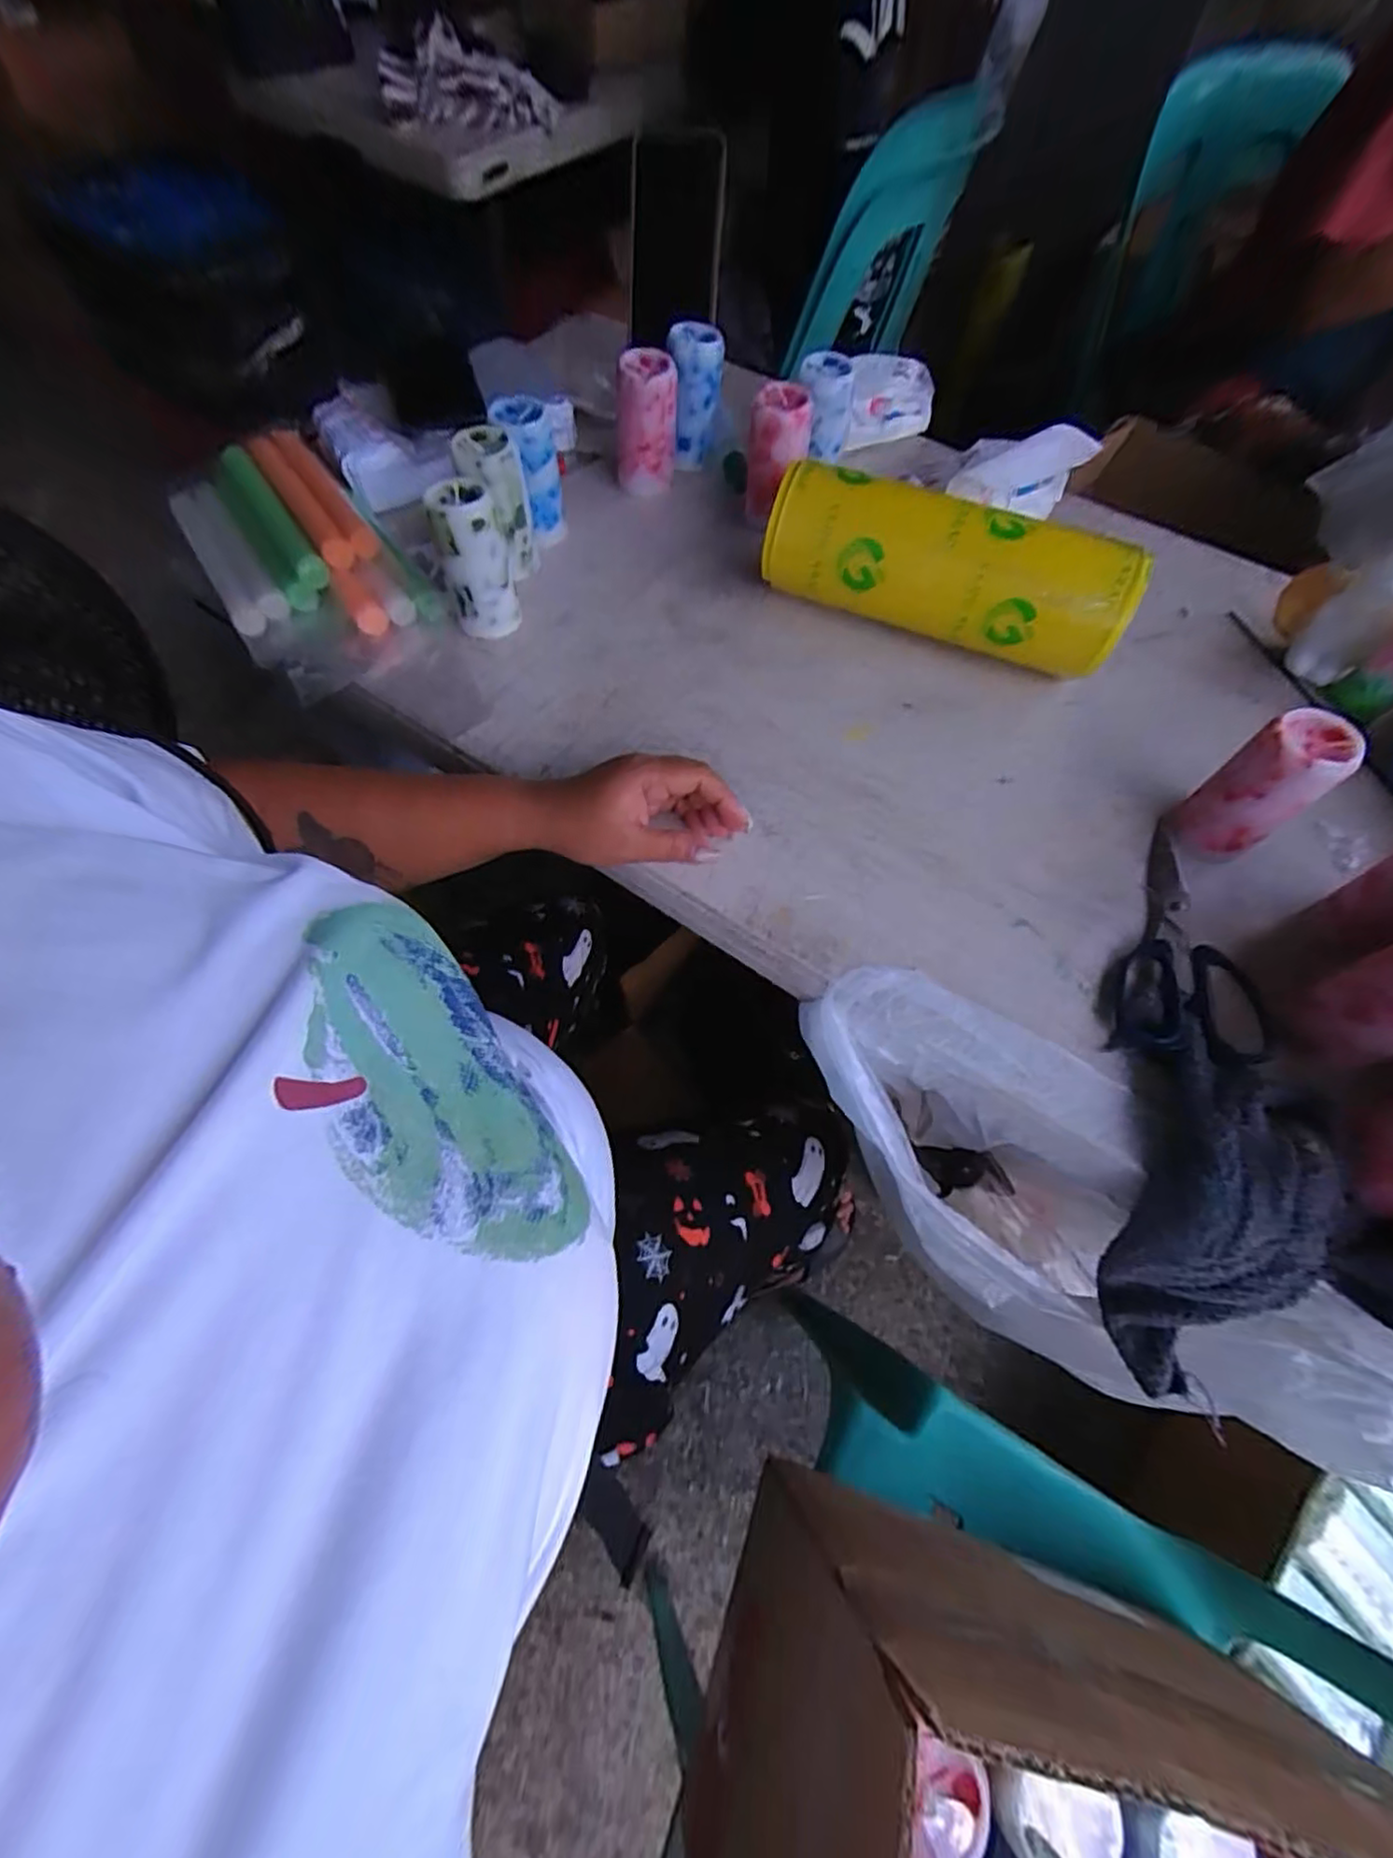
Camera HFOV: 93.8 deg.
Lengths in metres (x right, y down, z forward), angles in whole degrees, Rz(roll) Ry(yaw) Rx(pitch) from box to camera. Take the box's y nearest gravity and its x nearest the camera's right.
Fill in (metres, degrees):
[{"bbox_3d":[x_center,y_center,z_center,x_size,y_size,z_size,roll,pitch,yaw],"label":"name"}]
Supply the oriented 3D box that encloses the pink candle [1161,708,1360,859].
[{"bbox_3d":[0.363,-0.090,0.424,0.056,0.094,0.053,-31,68,-15],"label":"pink candle"}]

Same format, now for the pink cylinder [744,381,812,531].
[{"bbox_3d":[0.070,-0.411,0.574,0.049,0.094,0.046,-27,67,-13],"label":"pink cylinder"}]

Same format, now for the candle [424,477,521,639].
[{"bbox_3d":[-0.168,-0.280,0.501,0.047,0.104,0.050,-13,64,-7],"label":"candle"}]

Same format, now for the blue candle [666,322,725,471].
[{"bbox_3d":[-0.001,-0.484,0.604,0.046,0.105,0.049,1,64,0],"label":"blue candle"}]

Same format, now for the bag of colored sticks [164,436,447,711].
[{"bbox_3d":[-0.331,-0.311,0.543,0.147,0.047,0.299,-32,68,-15],"label":"bag of colored sticks"}]

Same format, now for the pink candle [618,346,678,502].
[{"bbox_3d":[-0.047,-0.458,0.596,0.057,0.097,0.047,1,64,0],"label":"pink candle"}]

